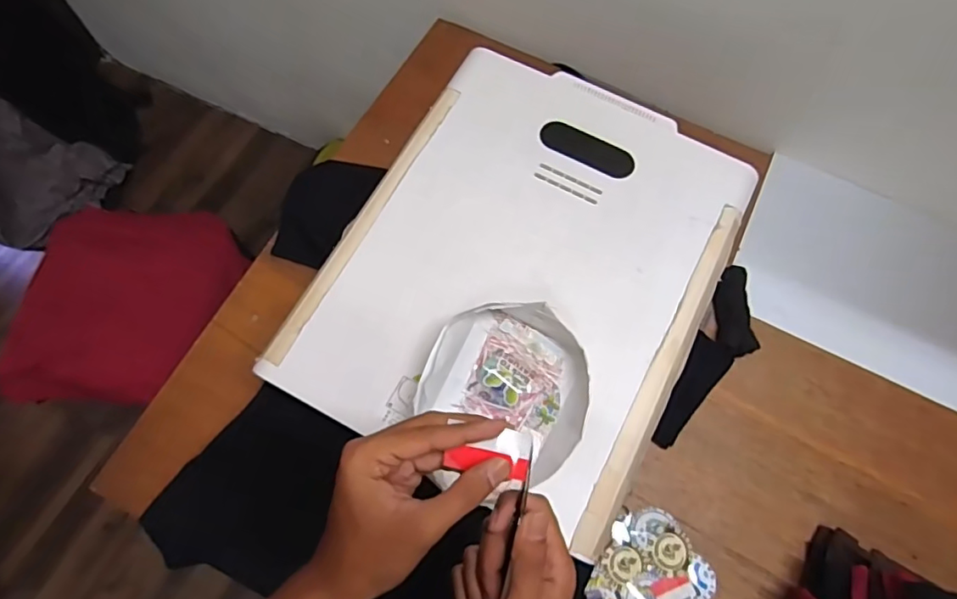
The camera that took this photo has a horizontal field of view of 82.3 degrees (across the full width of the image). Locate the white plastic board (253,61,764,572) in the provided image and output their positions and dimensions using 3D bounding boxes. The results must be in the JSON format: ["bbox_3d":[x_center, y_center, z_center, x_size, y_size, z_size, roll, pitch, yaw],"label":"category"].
[{"bbox_3d":[0.056,-0.045,0.625,0.398,0.018,0.489,27,72,8],"label":"white plastic board"}]

